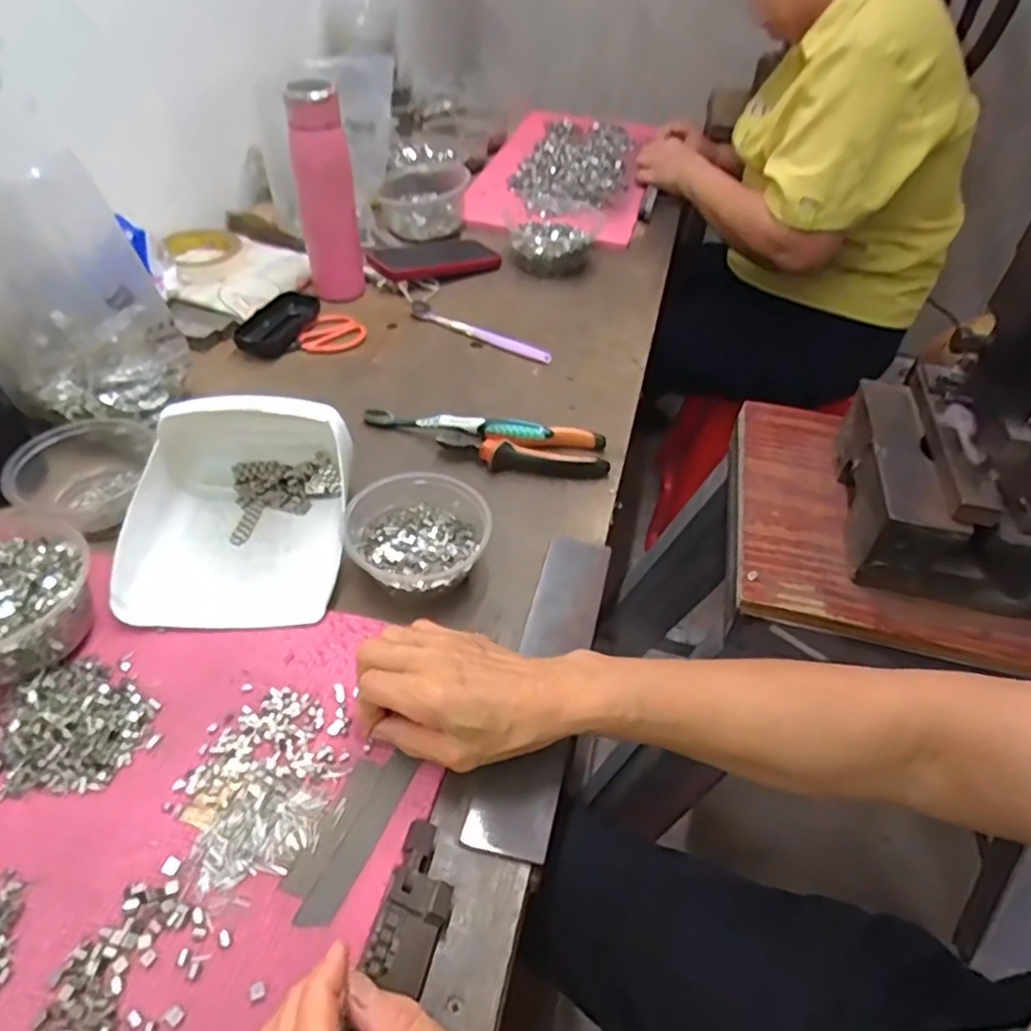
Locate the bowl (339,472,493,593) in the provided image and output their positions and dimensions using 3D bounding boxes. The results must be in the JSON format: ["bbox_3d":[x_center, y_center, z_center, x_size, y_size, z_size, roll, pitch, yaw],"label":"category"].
[{"bbox_3d":[-0.076,0.016,0.517,0.106,0.051,0.102,3,46,-3],"label":"bowl"}]

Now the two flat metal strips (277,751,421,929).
[{"bbox_3d":[-0.093,0.176,0.382,0.034,0.004,0.095,21,48,14],"label":"two flat metal strips"}]

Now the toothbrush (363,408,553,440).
[{"bbox_3d":[-0.058,-0.085,0.629,0.183,0.017,0.014,7,44,18],"label":"toothbrush"}]

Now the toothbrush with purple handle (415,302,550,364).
[{"bbox_3d":[-0.040,-0.212,0.777,0.182,0.009,0.018,24,48,17],"label":"toothbrush with purple handle"}]

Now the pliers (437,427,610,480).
[{"bbox_3d":[0.008,-0.061,0.626,0.151,0.031,0.046,6,46,-1],"label":"pliers"}]

